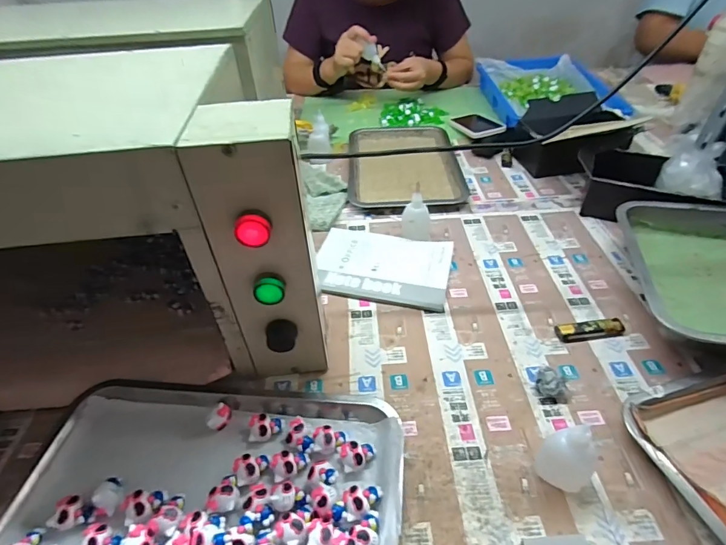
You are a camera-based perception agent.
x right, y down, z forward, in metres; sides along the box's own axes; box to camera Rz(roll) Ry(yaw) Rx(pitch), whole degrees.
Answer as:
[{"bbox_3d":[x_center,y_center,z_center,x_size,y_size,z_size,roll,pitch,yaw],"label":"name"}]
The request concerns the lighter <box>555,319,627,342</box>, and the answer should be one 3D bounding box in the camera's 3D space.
[{"bbox_3d":[0.279,0.070,0.506,0.080,0.015,0.018,-4,43,-3],"label":"lighter"}]

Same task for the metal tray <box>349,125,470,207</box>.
[{"bbox_3d":[0.081,-0.217,0.832,0.210,0.028,0.289,-1,43,0],"label":"metal tray"}]

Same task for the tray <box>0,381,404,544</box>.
[{"bbox_3d":[-0.145,0.212,0.352,0.352,0.037,0.272,2,43,4],"label":"tray"}]

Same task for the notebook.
[{"bbox_3d":[0.029,-0.012,0.609,0.191,0.007,0.138,8,44,10],"label":"notebook"}]

